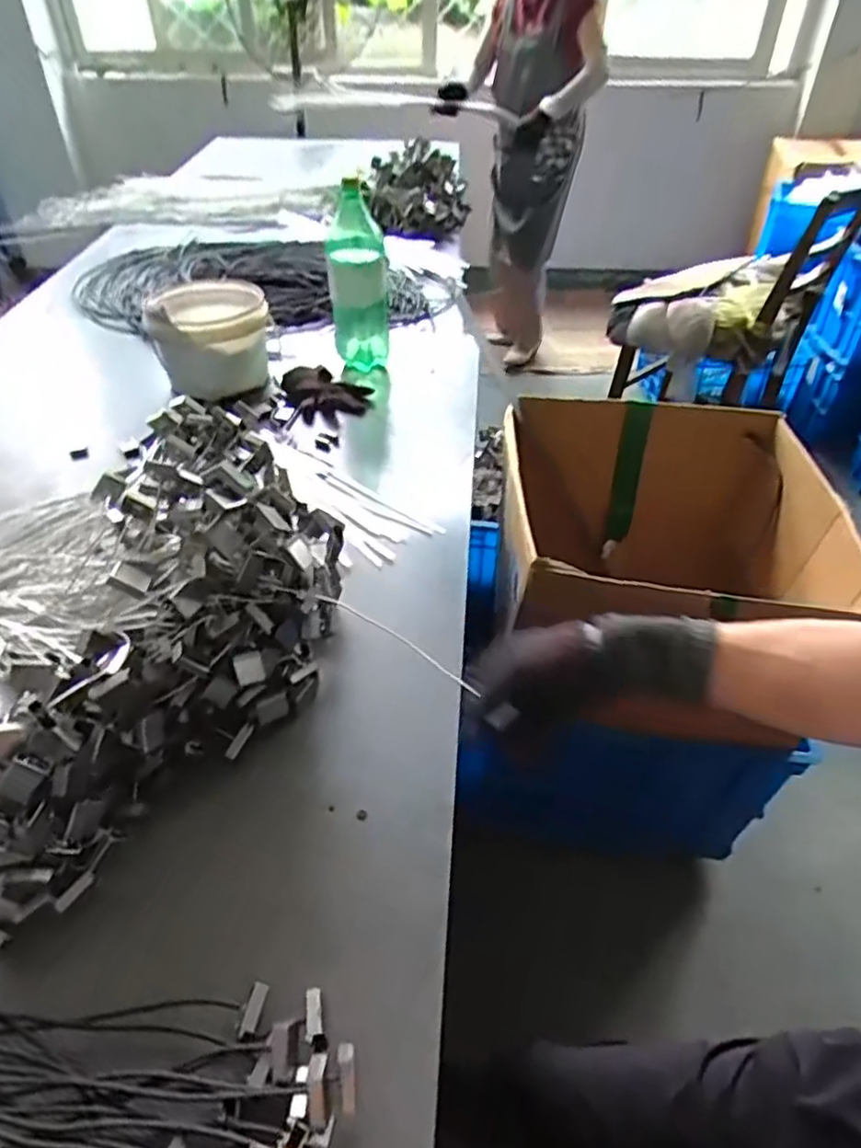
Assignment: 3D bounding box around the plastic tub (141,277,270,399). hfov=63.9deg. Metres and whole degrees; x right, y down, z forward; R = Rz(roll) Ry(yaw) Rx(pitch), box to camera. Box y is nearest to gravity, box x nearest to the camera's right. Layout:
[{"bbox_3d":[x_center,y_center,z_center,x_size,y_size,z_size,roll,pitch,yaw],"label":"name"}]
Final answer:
[{"bbox_3d":[-0.397,-0.431,1.278,0.201,0.158,0.212,-7,44,-8],"label":"plastic tub"}]

